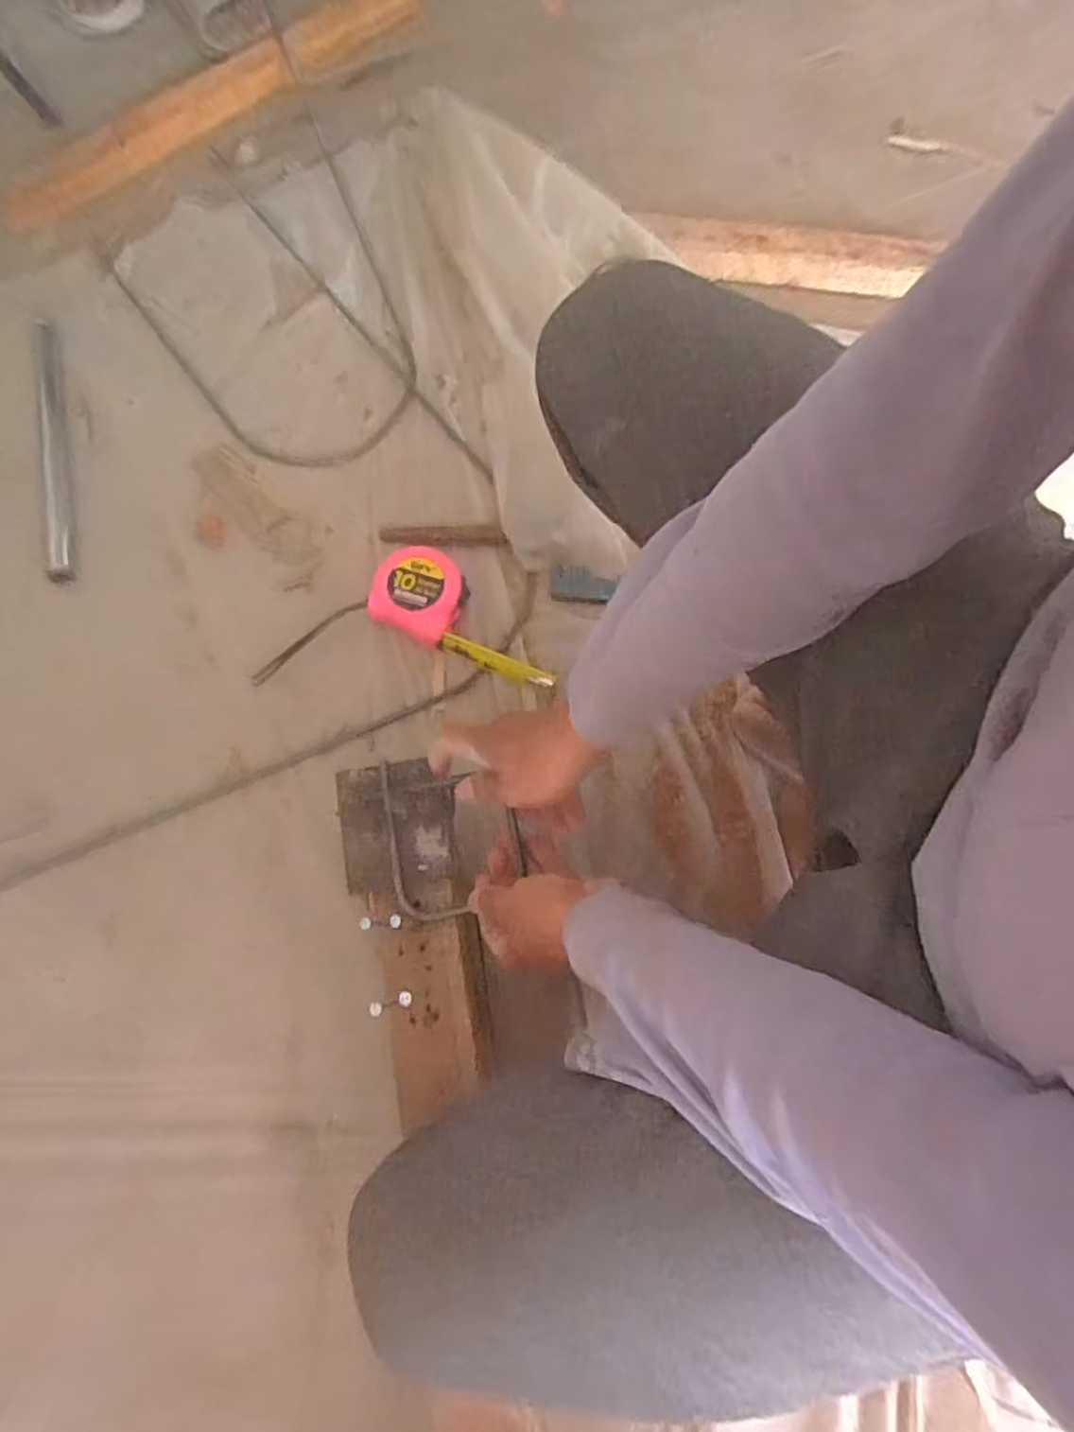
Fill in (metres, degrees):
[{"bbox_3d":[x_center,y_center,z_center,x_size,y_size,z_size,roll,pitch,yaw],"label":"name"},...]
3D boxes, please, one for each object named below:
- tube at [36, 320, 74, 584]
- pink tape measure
[{"bbox_3d":[-0.517,-0.286,0.759,0.022,0.028,0.329,-14,72,-3],"label":"tube"},{"bbox_3d":[-0.063,-0.096,0.677,0.193,0.039,0.086,23,74,9],"label":"pink tape measure"}]

